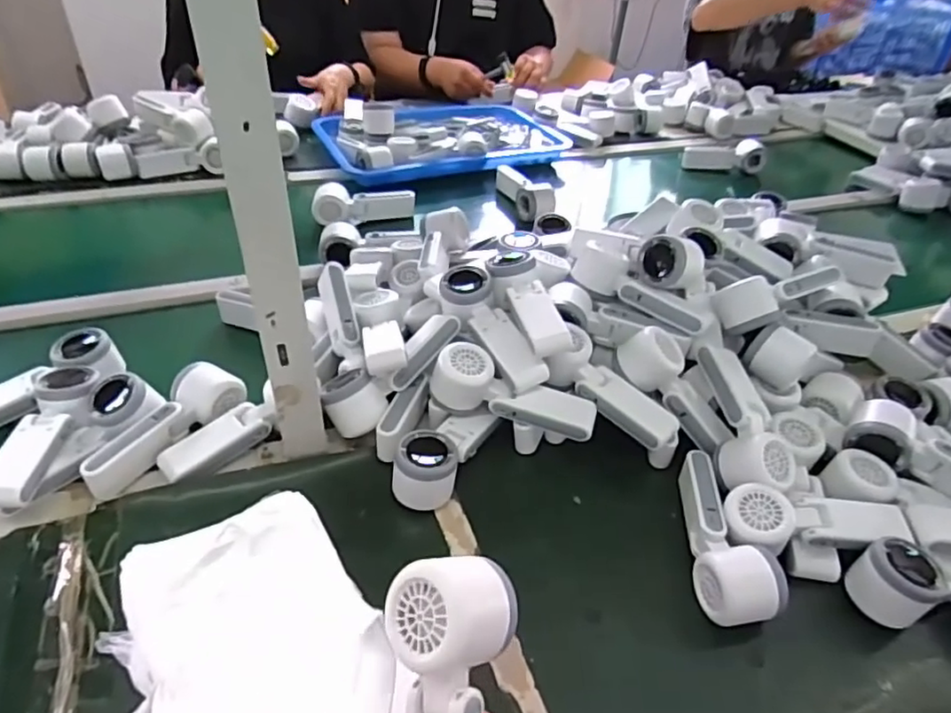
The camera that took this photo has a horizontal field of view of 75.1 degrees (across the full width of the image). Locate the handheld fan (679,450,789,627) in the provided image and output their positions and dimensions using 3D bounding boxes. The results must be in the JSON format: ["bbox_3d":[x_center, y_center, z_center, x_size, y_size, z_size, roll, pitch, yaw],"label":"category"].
[{"bbox_3d":[0.214,0.159,0.555,0.057,0.060,0.167,-1,40,-6],"label":"handheld fan"}]

